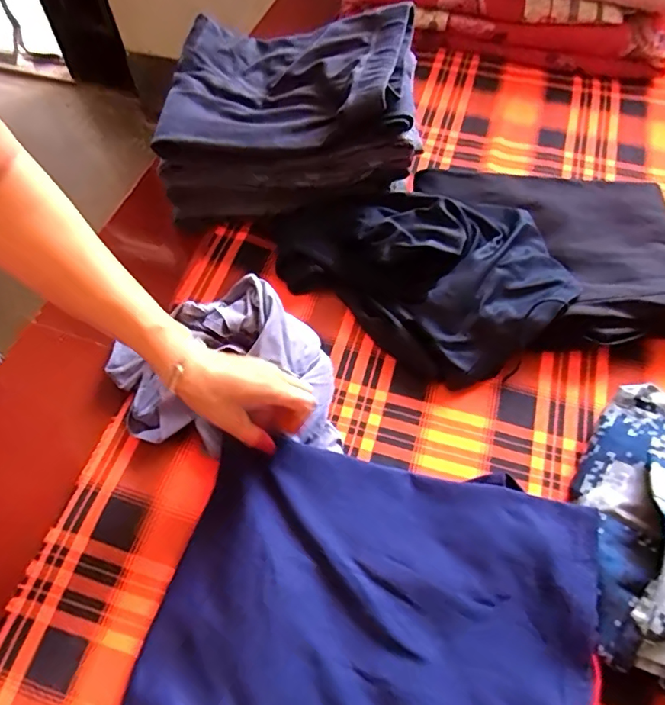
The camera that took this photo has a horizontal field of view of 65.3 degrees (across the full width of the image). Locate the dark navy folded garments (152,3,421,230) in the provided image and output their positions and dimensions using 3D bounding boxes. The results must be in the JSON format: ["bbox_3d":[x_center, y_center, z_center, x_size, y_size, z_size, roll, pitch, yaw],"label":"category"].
[{"bbox_3d":[-0.062,-0.326,0.677,0.311,0.149,0.248,-1,60,0],"label":"dark navy folded garments"}]

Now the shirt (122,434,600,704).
[{"bbox_3d":[0.031,0.236,0.447,0.353,0.028,0.307,17,61,10],"label":"shirt"}]

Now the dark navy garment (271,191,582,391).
[{"bbox_3d":[0.110,-0.122,0.647,0.346,0.067,0.240,35,65,19],"label":"dark navy garment"}]

